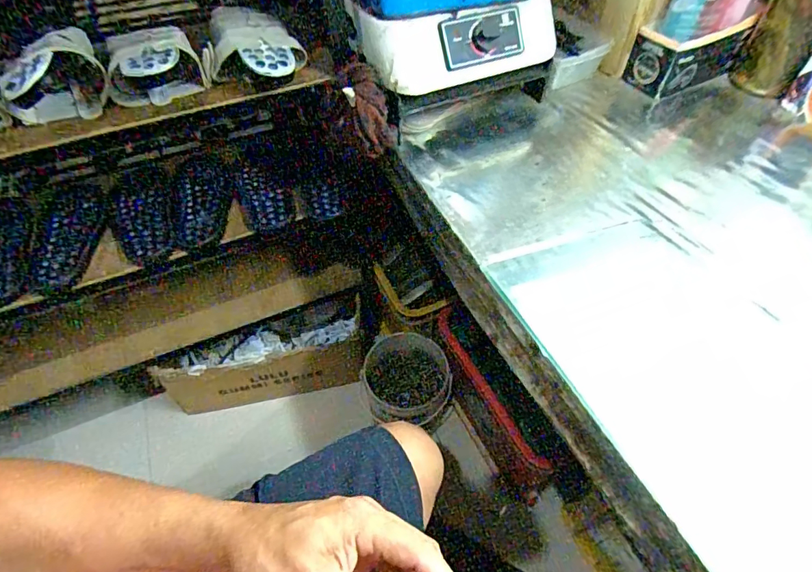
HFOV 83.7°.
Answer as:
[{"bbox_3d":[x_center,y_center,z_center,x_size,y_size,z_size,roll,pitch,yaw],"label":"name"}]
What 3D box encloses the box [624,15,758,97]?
[{"bbox_3d":[0.439,-0.366,0.714,0.159,0.082,0.076,-17,53,-12],"label":"box"}]

